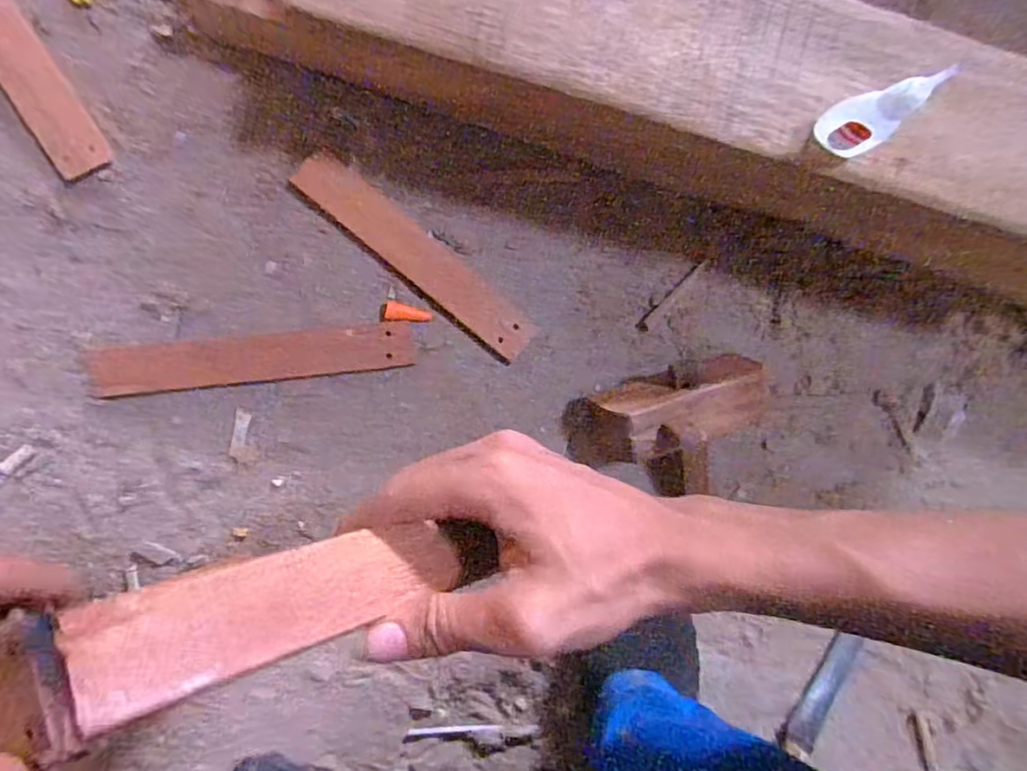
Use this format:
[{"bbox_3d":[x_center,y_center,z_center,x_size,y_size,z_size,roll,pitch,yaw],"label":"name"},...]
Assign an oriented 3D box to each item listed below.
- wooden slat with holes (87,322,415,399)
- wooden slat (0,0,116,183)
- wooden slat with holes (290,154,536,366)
[{"bbox_3d":[-0.194,-0.021,0.446,0.229,0.007,0.038,-7,92,-6],"label":"wooden slat with holes"},{"bbox_3d":[-0.358,-0.251,0.399,0.040,0.006,0.238,-33,95,-5],"label":"wooden slat"},{"bbox_3d":[-0.075,-0.100,0.457,0.213,0.011,0.040,40,87,-6],"label":"wooden slat with holes"}]

